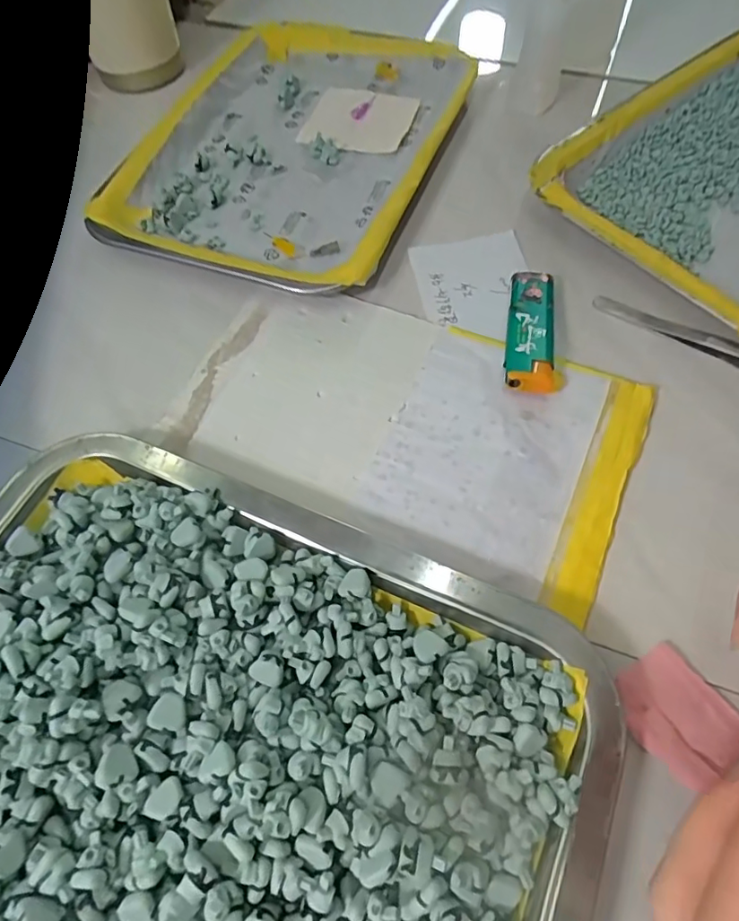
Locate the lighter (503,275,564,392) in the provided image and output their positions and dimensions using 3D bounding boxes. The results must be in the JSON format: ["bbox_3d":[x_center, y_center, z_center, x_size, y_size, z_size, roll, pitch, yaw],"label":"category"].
[{"bbox_3d":[0.084,-0.068,0.279,0.028,0.015,0.077,7,63,7],"label":"lighter"}]

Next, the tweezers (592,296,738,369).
[{"bbox_3d":[0.180,-0.056,0.277,0.134,0.010,0.014,33,69,18],"label":"tweezers"}]

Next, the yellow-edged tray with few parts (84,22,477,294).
[{"bbox_3d":[-0.044,-0.217,0.367,0.181,0.023,0.260,16,64,11],"label":"yellow-edged tray with few parts"}]

